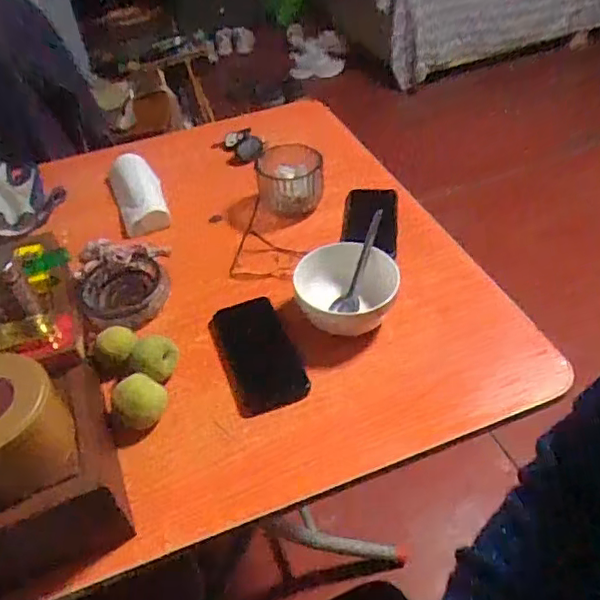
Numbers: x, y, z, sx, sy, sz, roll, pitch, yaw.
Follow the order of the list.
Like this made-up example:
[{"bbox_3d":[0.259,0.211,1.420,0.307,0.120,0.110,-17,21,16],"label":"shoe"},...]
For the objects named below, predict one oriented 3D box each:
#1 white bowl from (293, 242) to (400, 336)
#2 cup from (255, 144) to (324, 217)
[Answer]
[{"bbox_3d":[0.061,-0.010,0.740,0.122,0.066,0.121,-1,47,1],"label":"white bowl"},{"bbox_3d":[-0.015,-0.185,0.918,0.100,0.079,0.083,-6,43,2],"label":"cup"}]

